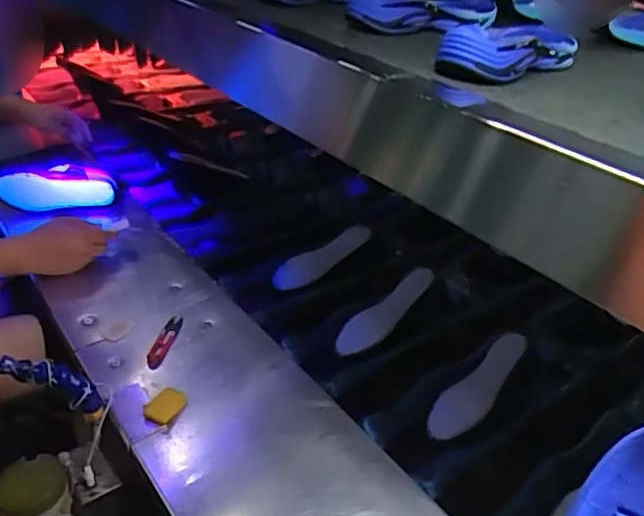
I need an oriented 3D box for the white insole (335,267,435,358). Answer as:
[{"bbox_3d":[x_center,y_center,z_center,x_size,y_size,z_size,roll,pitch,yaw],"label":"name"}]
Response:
[{"bbox_3d":[0.103,0.085,0.912,0.197,0.013,0.058,-40,48,-14],"label":"white insole"}]

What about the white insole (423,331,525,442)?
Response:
[{"bbox_3d":[0.220,0.178,0.798,0.191,0.013,0.056,-42,51,-18],"label":"white insole"}]

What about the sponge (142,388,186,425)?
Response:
[{"bbox_3d":[-0.194,0.184,0.707,0.040,0.015,0.048,18,32,17],"label":"sponge"}]

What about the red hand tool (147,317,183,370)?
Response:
[{"bbox_3d":[-0.222,0.117,0.815,0.027,0.011,0.111,9,30,2],"label":"red hand tool"}]

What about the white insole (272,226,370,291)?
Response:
[{"bbox_3d":[0.002,0.002,1.028,0.194,0.051,0.015,-26,0,-11],"label":"white insole"}]

